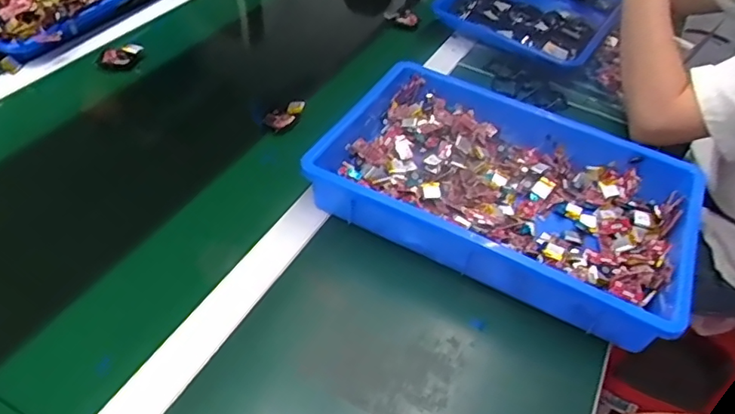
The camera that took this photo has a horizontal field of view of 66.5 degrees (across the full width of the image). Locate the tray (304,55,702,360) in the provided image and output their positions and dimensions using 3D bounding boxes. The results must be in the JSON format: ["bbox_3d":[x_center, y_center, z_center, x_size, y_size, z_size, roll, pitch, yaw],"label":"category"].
[{"bbox_3d":[0.141,-0.024,0.603,0.369,0.065,0.235,22,47,16],"label":"tray"}]

